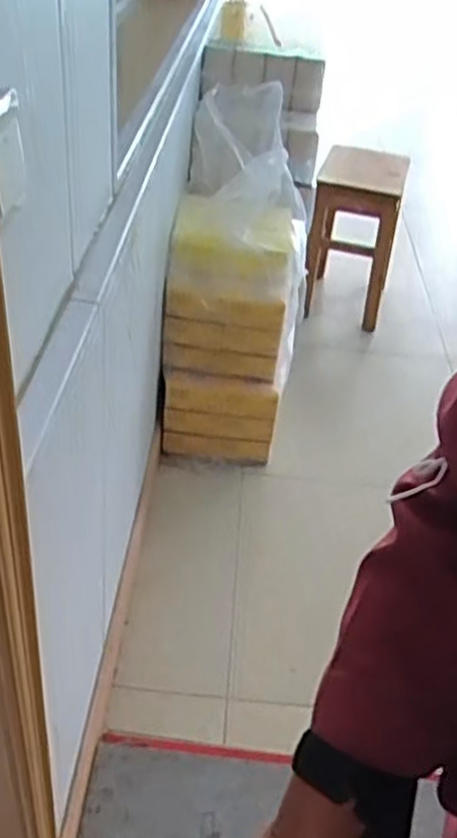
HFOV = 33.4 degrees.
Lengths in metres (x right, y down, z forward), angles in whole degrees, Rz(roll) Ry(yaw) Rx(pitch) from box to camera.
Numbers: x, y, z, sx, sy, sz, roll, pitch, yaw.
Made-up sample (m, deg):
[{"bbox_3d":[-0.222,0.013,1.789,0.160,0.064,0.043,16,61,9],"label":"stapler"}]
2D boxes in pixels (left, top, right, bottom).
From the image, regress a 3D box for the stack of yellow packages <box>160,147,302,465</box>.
[{"bbox_3d":[0.006,-0.241,1.871,0.314,0.652,0.295,8,38,3],"label":"stack of yellow packages"}]

